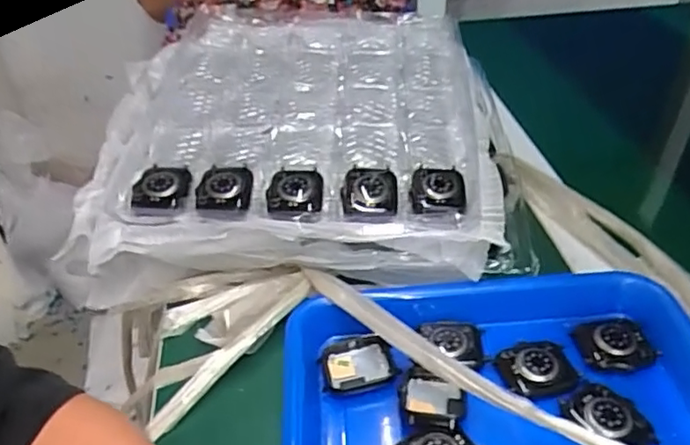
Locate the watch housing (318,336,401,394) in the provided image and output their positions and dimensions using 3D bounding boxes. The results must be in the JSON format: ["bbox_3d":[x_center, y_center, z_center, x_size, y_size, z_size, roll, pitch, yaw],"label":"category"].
[{"bbox_3d":[0.008,0.091,0.380,0.045,0.015,0.036,-9,38,-6],"label":"watch housing"}]

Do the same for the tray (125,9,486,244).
[{"bbox_3d":[-0.045,-0.106,0.541,0.321,0.036,0.335,0,38,6],"label":"tray"}]

